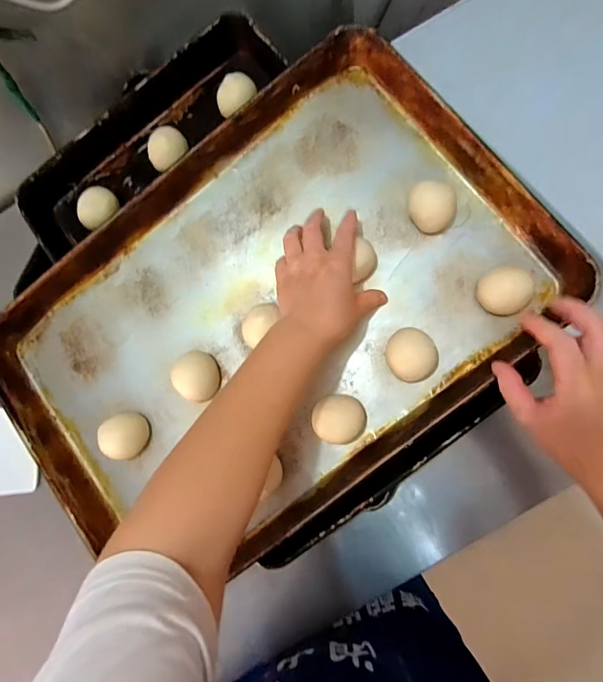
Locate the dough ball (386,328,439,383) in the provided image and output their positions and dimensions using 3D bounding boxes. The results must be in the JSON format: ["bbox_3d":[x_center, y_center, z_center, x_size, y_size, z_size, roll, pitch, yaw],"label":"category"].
[{"bbox_3d":[0.121,0.015,0.459,0.053,0.032,0.057,-1,84,8],"label":"dough ball"}]

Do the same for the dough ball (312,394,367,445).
[{"bbox_3d":[0.042,0.086,0.462,0.057,0.031,0.051,-6,83,7],"label":"dough ball"}]

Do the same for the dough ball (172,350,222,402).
[{"bbox_3d":[-0.123,0.041,0.487,0.047,0.028,0.056,-7,83,7],"label":"dough ball"}]

